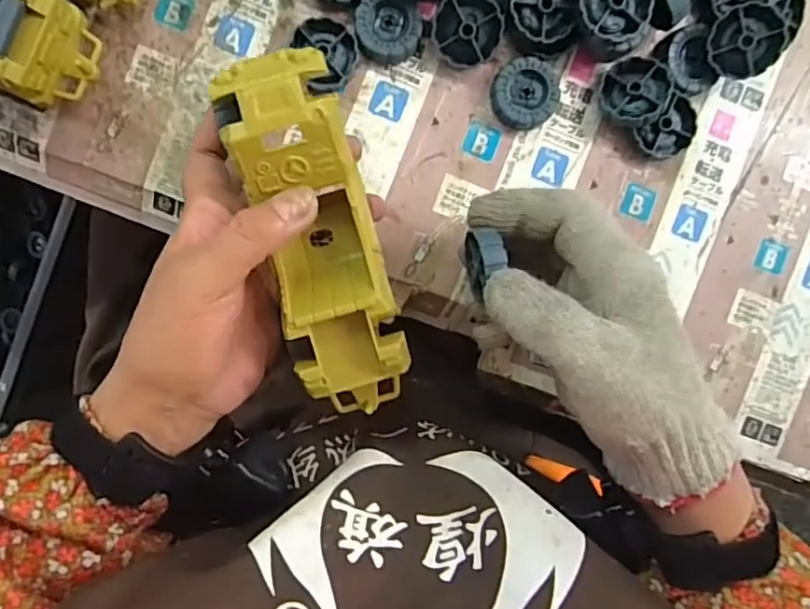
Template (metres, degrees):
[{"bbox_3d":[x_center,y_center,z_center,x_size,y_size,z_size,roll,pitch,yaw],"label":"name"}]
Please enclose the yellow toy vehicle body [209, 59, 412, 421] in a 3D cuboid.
[{"bbox_3d":[-0.040,-0.029,0.288,0.052,0.048,0.172,-16,101,-4],"label":"yellow toy vehicle body"}]

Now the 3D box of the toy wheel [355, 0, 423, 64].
[{"bbox_3d":[-0.010,-0.156,0.340,0.036,0.012,0.033,-1,95,-6],"label":"toy wheel"}]

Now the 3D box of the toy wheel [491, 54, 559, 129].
[{"bbox_3d":[0.069,-0.123,0.347,0.036,0.016,0.039,-1,95,-6],"label":"toy wheel"}]

